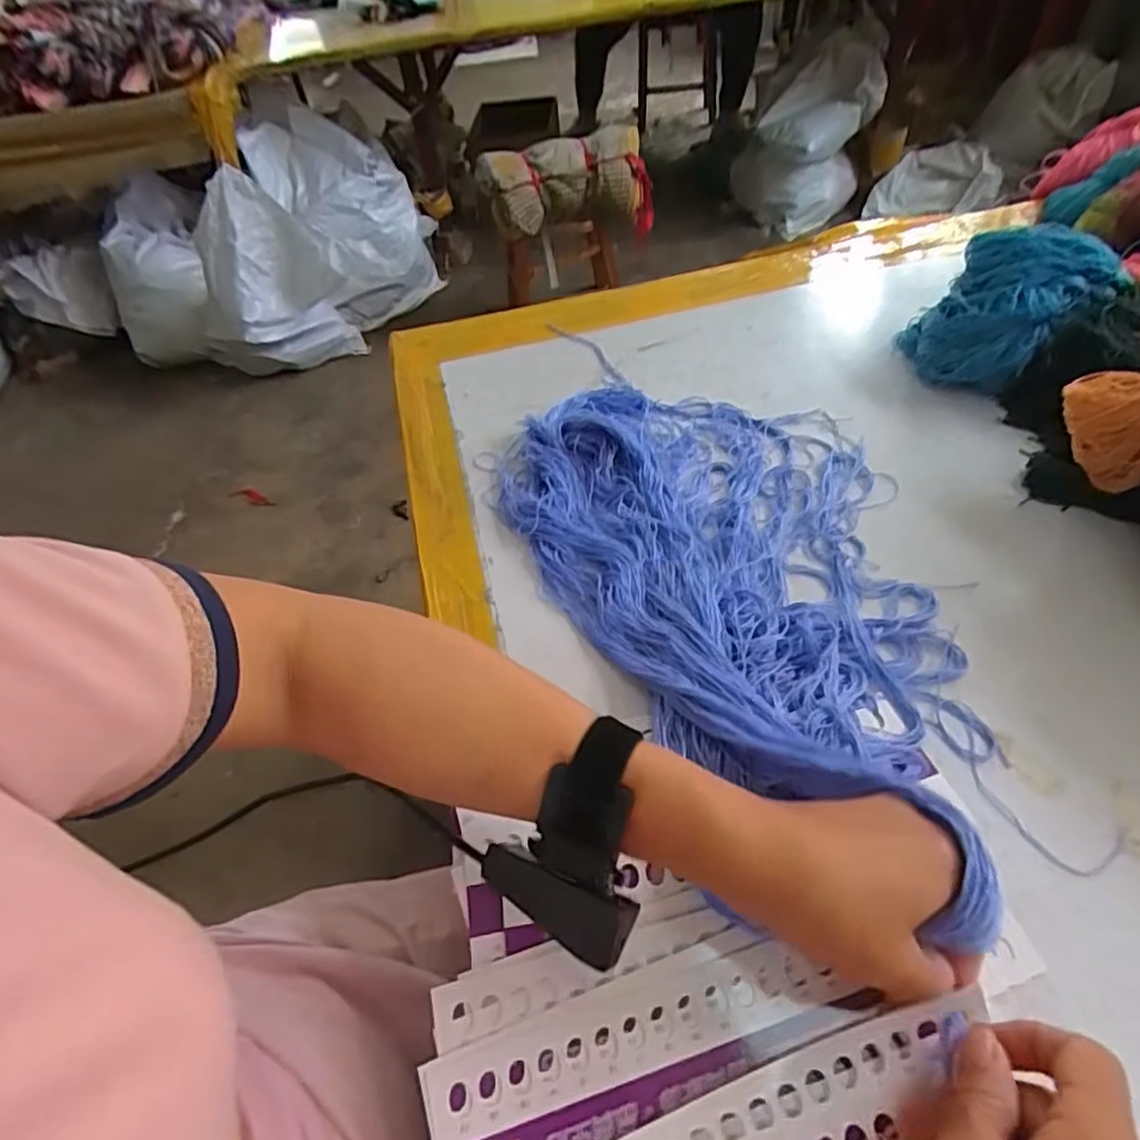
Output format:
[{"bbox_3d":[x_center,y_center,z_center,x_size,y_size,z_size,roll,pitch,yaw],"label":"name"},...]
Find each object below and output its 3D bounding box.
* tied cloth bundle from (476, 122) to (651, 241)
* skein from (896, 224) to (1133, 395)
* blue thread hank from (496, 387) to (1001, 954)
[{"bbox_3d":[-0.007,-0.971,1.691,0.424,0.234,0.191,0,49,7],"label":"tied cloth bundle"},{"bbox_3d":[0.373,-0.219,0.580,0.146,0.109,0.103,22,54,22],"label":"skein"},{"bbox_3d":[0.134,-0.021,0.453,0.273,0.081,0.457,-21,50,-13],"label":"blue thread hank"}]

